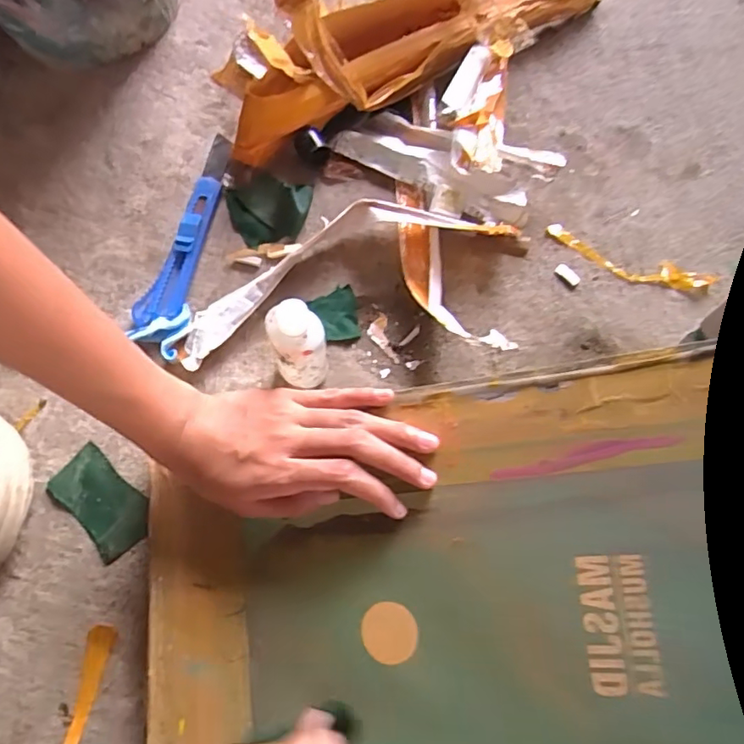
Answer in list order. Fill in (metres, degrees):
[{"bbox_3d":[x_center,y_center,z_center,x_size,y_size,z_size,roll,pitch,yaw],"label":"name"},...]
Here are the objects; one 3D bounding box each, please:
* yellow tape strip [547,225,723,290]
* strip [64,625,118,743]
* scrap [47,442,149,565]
[{"bbox_3d":[0.207,-0.089,0.451,0.135,0.007,0.025,22,74,4],"label":"yellow tape strip"},{"bbox_3d":[-0.185,0.211,0.352,0.016,0.008,0.095,13,74,2],"label":"strip"},{"bbox_3d":[-0.187,0.091,0.385,0.043,0.004,0.074,-43,80,-12],"label":"scrap"}]

